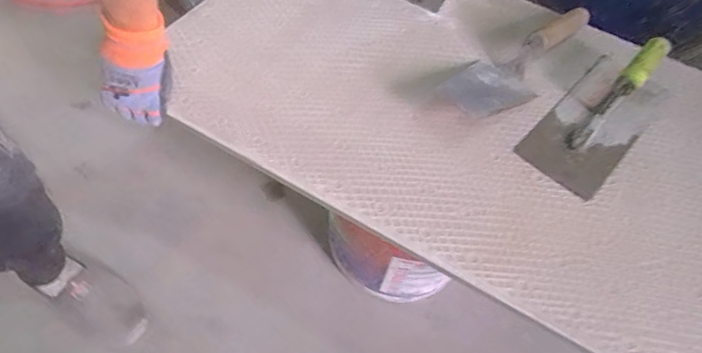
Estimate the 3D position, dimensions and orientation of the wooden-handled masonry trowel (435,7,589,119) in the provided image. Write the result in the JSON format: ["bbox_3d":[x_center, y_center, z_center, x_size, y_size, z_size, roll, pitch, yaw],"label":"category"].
[{"bbox_3d":[0.249,-0.170,0.644,0.285,0.069,0.092,-27,64,-24],"label":"wooden-handled masonry trowel"}]

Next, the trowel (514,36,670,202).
[{"bbox_3d":[0.335,-0.103,0.592,0.110,0.081,0.276,40,63,21],"label":"trowel"}]

